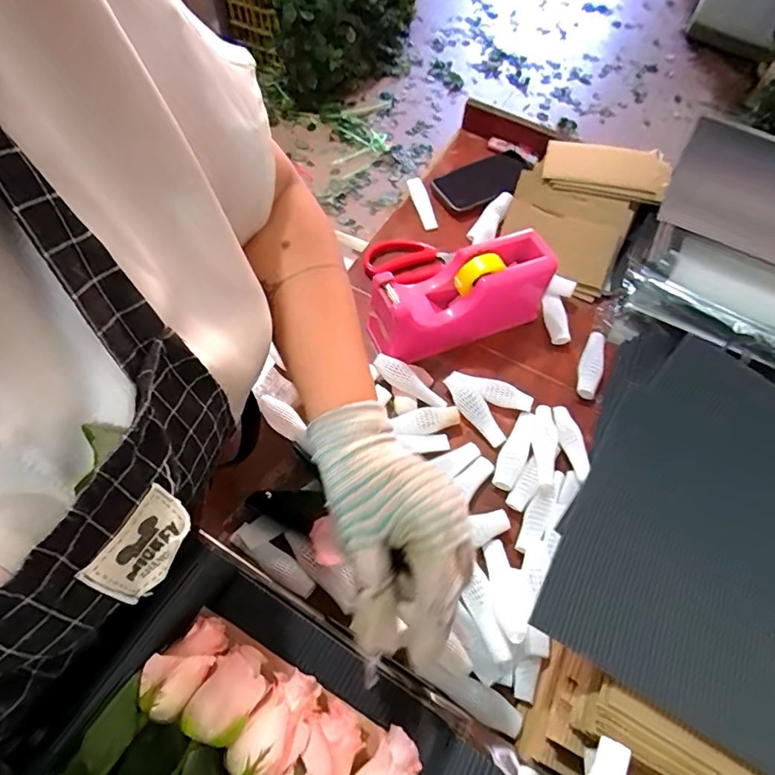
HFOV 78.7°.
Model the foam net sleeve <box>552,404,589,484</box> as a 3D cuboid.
[{"bbox_3d":[0.187,0.057,0.483,0.020,0.015,0.085,-2,51,-4],"label":"foam net sleeve"}]

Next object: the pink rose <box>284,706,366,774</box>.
[{"bbox_3d":[-0.034,0.196,0.248,0.031,0.044,0.048,28,65,11],"label":"pink rose"}]

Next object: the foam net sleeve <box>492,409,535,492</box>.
[{"bbox_3d":[0.132,0.063,0.484,0.026,0.012,0.088,25,65,9],"label":"foam net sleeve"}]

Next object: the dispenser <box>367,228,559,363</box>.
[{"bbox_3d":[0.081,-0.096,0.533,0.205,0.114,0.069,-23,67,-14],"label":"dispenser"}]

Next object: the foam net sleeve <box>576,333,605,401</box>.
[{"bbox_3d":[0.232,-0.028,0.539,0.023,0.025,0.087,18,64,6],"label":"foam net sleeve"}]

